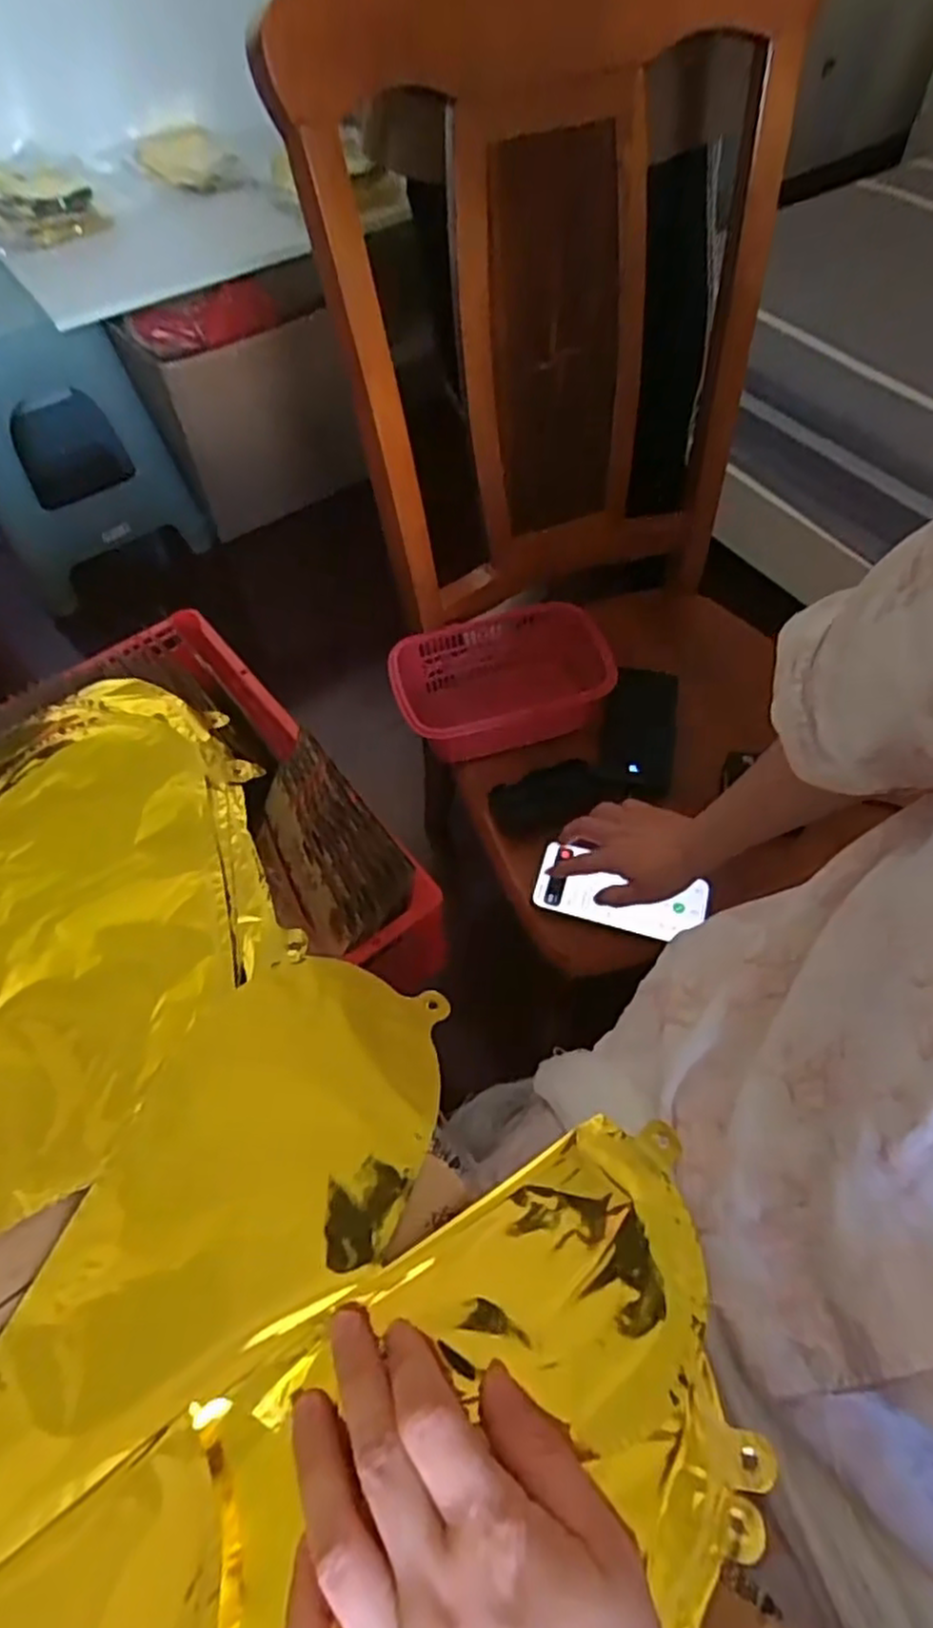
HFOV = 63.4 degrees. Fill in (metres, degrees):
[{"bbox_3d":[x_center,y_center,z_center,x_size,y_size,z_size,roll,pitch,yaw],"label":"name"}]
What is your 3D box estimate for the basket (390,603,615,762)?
[{"bbox_3d":[0.043,-0.131,0.804,0.227,0.092,0.147,-13,59,-6],"label":"basket"}]

